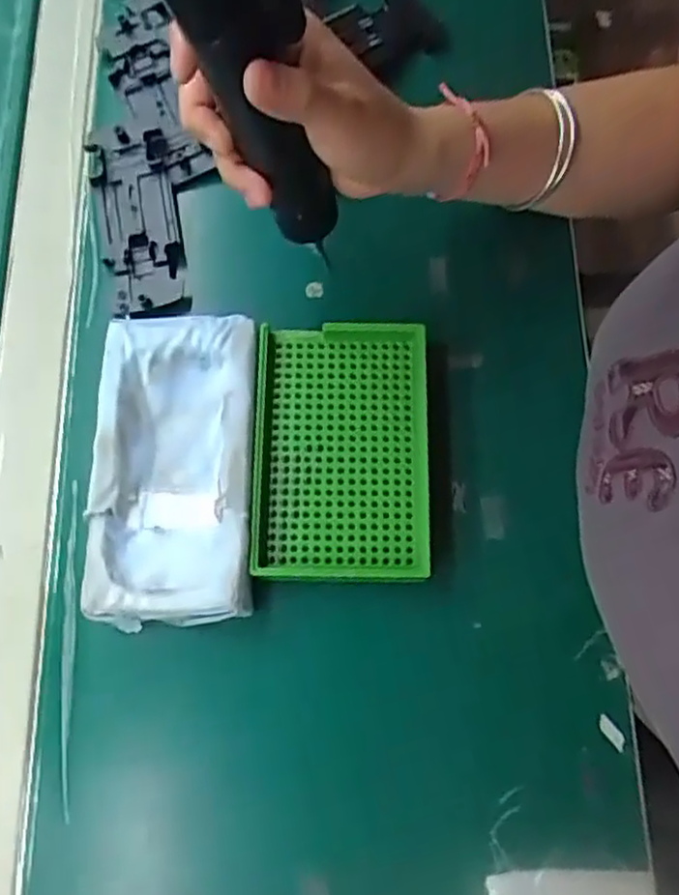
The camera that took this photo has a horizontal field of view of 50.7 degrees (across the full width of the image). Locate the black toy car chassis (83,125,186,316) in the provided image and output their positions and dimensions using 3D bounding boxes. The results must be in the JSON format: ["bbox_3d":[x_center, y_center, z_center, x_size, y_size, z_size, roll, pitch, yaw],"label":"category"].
[{"bbox_3d":[-0.122,-0.138,0.431,0.046,0.017,0.118,-11,74,-2],"label":"black toy car chassis"}]

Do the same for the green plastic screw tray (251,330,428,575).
[{"bbox_3d":[0.001,0.000,0.381,0.091,0.014,0.136,0,74,1],"label":"green plastic screw tray"}]

